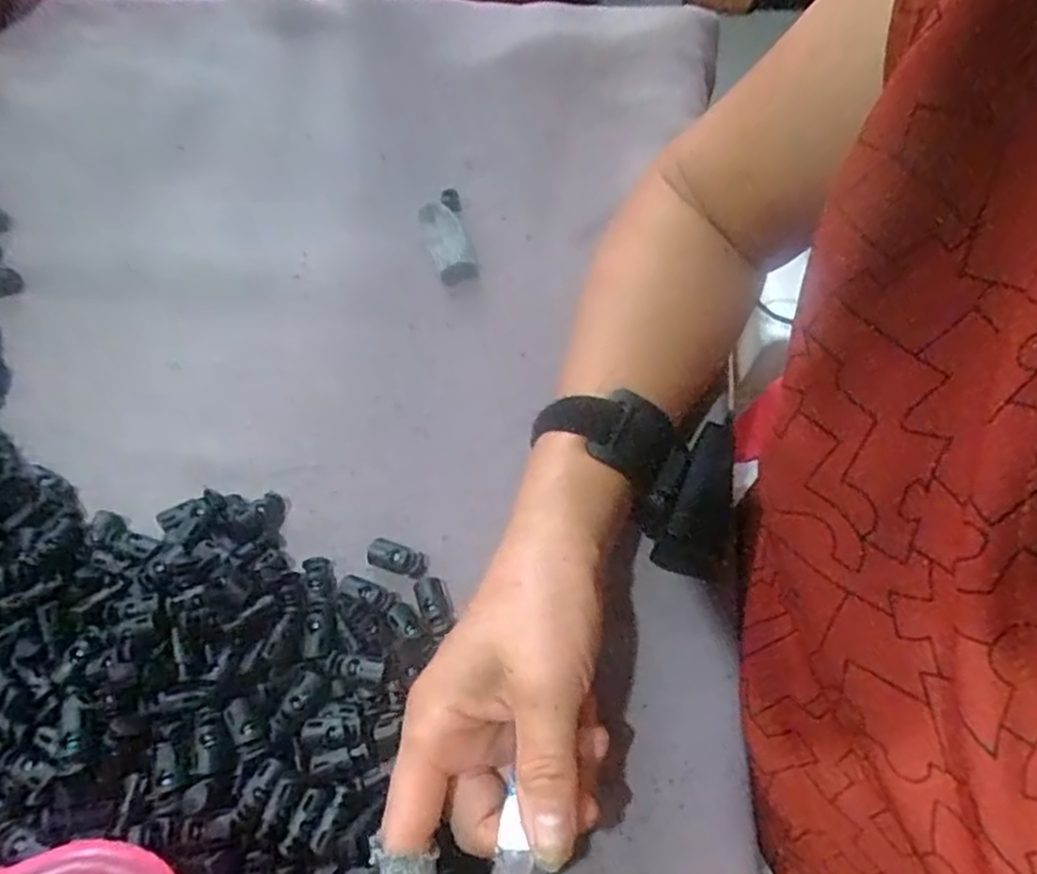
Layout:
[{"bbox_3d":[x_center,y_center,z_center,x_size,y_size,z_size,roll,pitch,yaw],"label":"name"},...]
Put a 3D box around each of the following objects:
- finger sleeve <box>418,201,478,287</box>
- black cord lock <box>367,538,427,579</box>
[{"bbox_3d":[-0.042,-0.118,0.424,0.026,0.007,0.057,-18,67,-6],"label":"finger sleeve"},{"bbox_3d":[-0.061,0.061,0.352,0.030,0.007,0.014,16,68,8],"label":"black cord lock"}]

